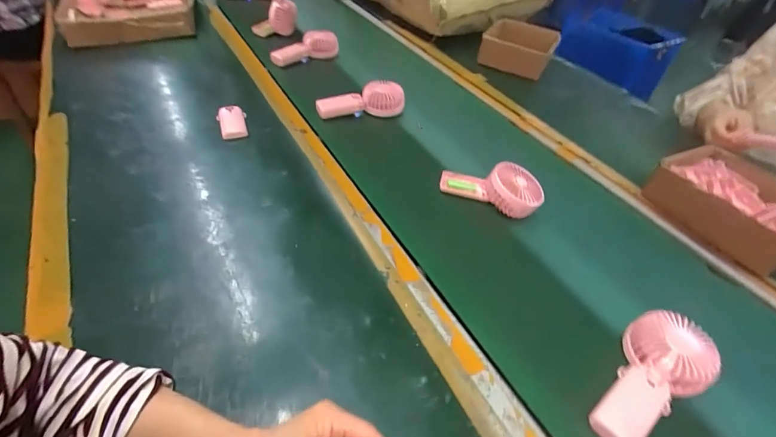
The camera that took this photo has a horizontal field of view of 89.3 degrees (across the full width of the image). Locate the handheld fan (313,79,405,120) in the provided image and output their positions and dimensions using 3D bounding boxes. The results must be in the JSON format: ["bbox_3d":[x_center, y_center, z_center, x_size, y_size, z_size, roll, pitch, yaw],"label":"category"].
[{"bbox_3d":[-0.058,-0.240,0.793,0.169,0.050,0.064,-10,45,-18],"label":"handheld fan"}]

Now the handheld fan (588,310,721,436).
[{"bbox_3d":[0.276,0.166,0.418,0.173,0.045,0.082,-22,50,-28],"label":"handheld fan"}]

